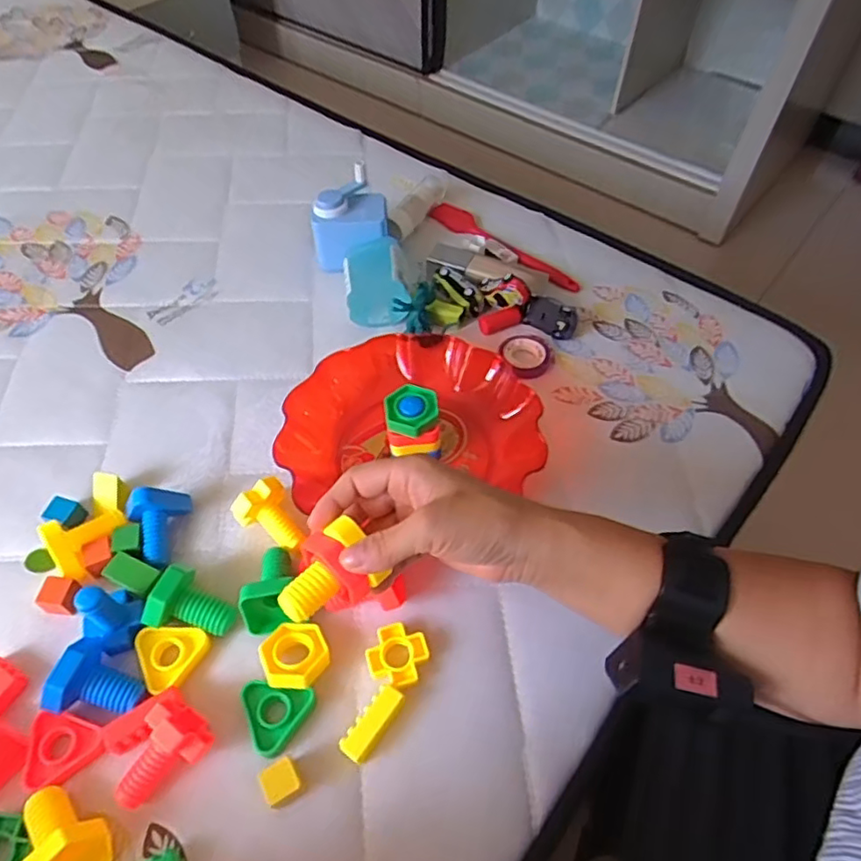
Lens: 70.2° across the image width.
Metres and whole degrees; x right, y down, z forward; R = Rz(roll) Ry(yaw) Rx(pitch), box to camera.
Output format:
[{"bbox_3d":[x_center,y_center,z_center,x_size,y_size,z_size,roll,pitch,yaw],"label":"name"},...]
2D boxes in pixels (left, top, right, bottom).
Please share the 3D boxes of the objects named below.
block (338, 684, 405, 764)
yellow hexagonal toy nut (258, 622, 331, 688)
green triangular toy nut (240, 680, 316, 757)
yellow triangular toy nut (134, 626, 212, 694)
[{"bbox_3d":[-0.037,0.189,0.395,0.020,0.016,0.047,30,58,18],"label":"block"},{"bbox_3d":[-0.093,0.153,0.418,0.042,0.016,0.046,-23,58,-18],"label":"yellow hexagonal toy nut"},{"bbox_3d":[-0.102,0.187,0.397,0.048,0.010,0.042,8,54,3],"label":"green triangular toy nut"},{"bbox_3d":[-0.183,0.154,0.425,0.044,0.009,0.046,24,56,14],"label":"yellow triangular toy nut"}]

